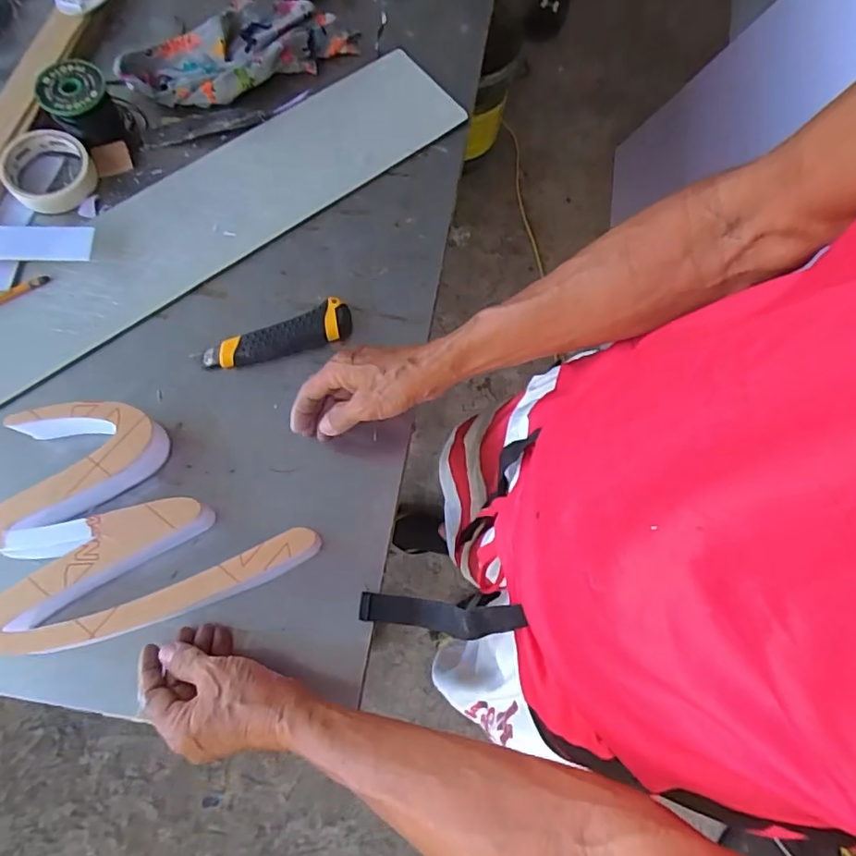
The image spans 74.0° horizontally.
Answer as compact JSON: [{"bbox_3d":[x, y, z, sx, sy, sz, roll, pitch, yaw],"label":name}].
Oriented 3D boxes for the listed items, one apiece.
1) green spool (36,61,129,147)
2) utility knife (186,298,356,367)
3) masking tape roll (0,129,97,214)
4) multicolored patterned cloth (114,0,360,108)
[{"bbox_3d":[-0.376,-0.348,0.622,0.067,0.065,0.063,1,73,-4],"label":"green spool"},{"bbox_3d":[-0.156,-0.095,0.581,0.155,0.020,0.040,-16,75,-9],"label":"utility knife"},{"bbox_3d":[-0.414,-0.280,0.620,0.089,0.034,0.089,1,73,-4],"label":"masking tape roll"},{"bbox_3d":[-0.224,-0.452,0.679,0.277,0.044,0.103,-25,77,-12],"label":"multicolored patterned cloth"}]

